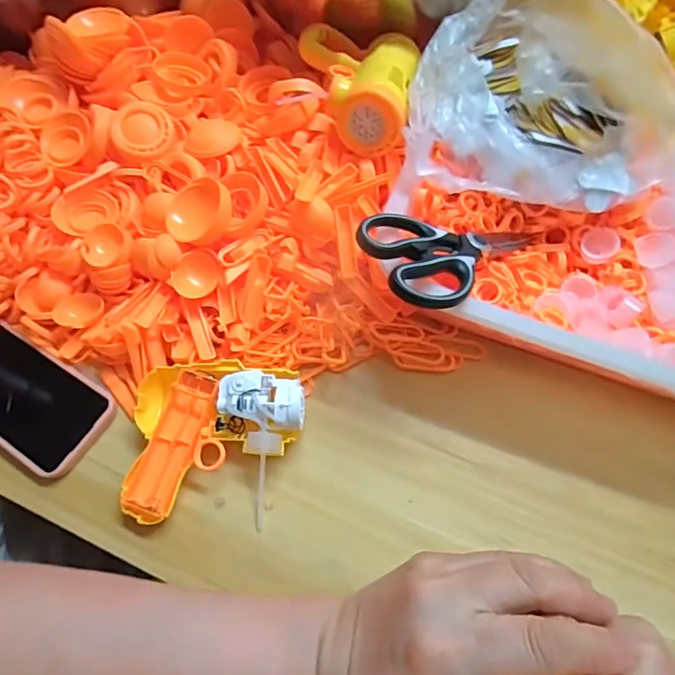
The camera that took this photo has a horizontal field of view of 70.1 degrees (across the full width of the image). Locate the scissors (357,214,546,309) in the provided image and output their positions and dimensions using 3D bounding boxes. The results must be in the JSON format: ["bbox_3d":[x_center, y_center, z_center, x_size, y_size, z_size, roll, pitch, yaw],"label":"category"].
[{"bbox_3d":[0.104,-0.069,0.383,0.199,0.018,0.078,-16,60,-40],"label":"scissors"}]

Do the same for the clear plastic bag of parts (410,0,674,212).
[{"bbox_3d":[0.167,-0.204,0.385,0.210,0.104,0.159,4,65,4],"label":"clear plastic bag of parts"}]

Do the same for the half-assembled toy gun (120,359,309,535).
[{"bbox_3d":[-0.094,0.079,0.379,0.134,0.041,0.117,-2,65,2],"label":"half-assembled toy gun"}]

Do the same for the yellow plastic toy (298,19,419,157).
[{"bbox_3d":[0.012,-0.235,0.435,0.112,0.054,0.135,9,65,7],"label":"yellow plastic toy"}]

